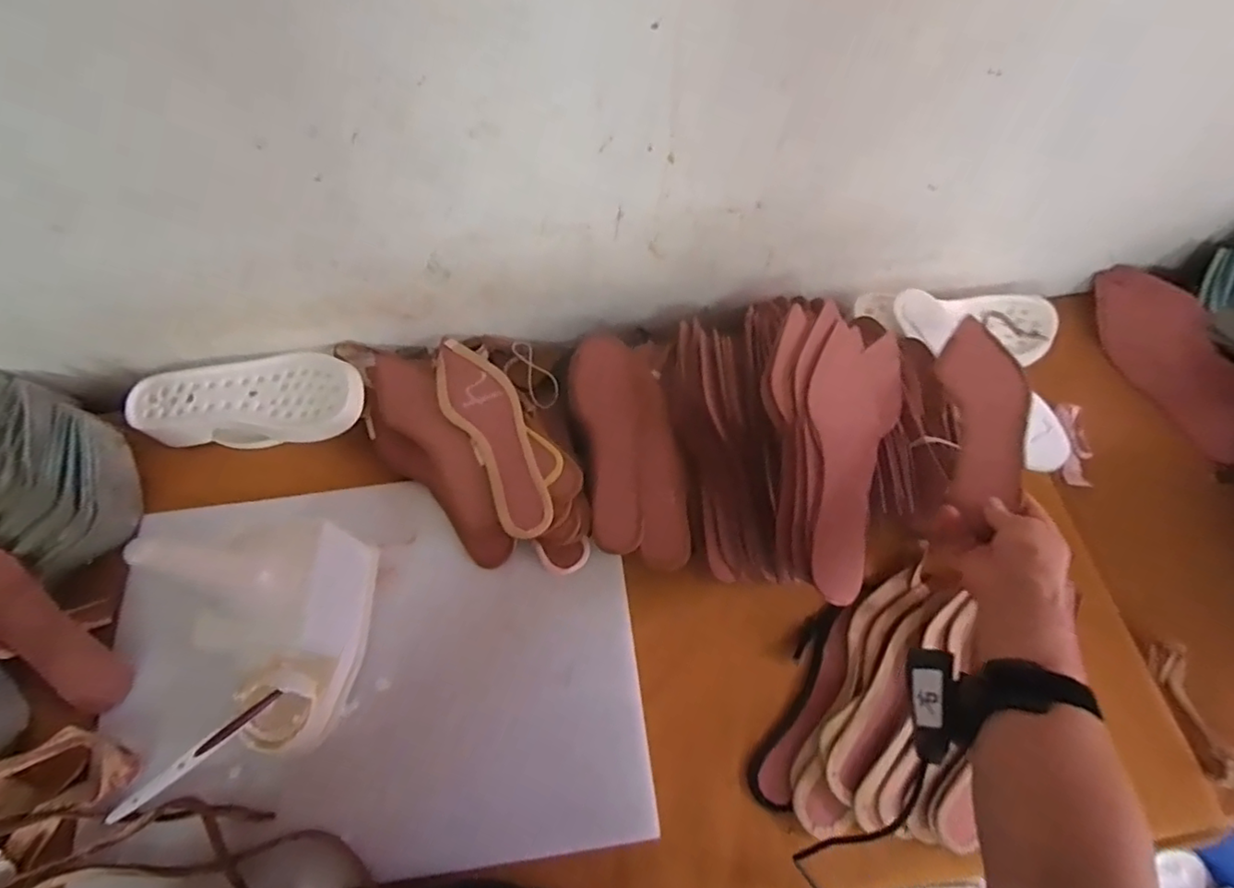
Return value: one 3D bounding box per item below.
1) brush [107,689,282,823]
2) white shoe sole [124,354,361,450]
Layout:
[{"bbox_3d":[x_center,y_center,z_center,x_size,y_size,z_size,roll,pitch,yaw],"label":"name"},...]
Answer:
[{"bbox_3d":[-0.349,0.258,0.497,0.012,0.014,0.132,37,47,17],"label":"brush"},{"bbox_3d":[-0.416,-0.051,0.689,0.247,0.050,0.096,-3,64,-1],"label":"white shoe sole"}]

